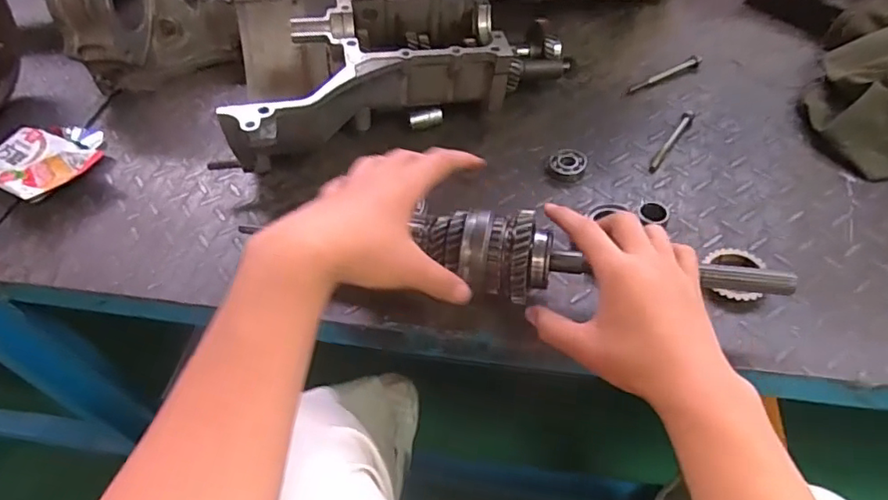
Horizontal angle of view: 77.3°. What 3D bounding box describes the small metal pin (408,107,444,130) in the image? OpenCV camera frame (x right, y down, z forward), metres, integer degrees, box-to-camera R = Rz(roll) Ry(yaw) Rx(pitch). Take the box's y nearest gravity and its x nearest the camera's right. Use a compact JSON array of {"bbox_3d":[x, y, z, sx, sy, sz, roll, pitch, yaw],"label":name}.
[{"bbox_3d":[-0.020,-0.154,0.651,0.042,0.021,0.017,-17,50,-7],"label":"small metal pin"}]

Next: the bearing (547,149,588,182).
[{"bbox_3d":[0.134,-0.093,0.597,0.038,0.010,0.044,15,54,19],"label":"bearing"}]

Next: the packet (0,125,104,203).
[{"bbox_3d":[-0.466,-0.109,0.650,0.138,0.029,0.119,23,56,24],"label":"packet"}]

